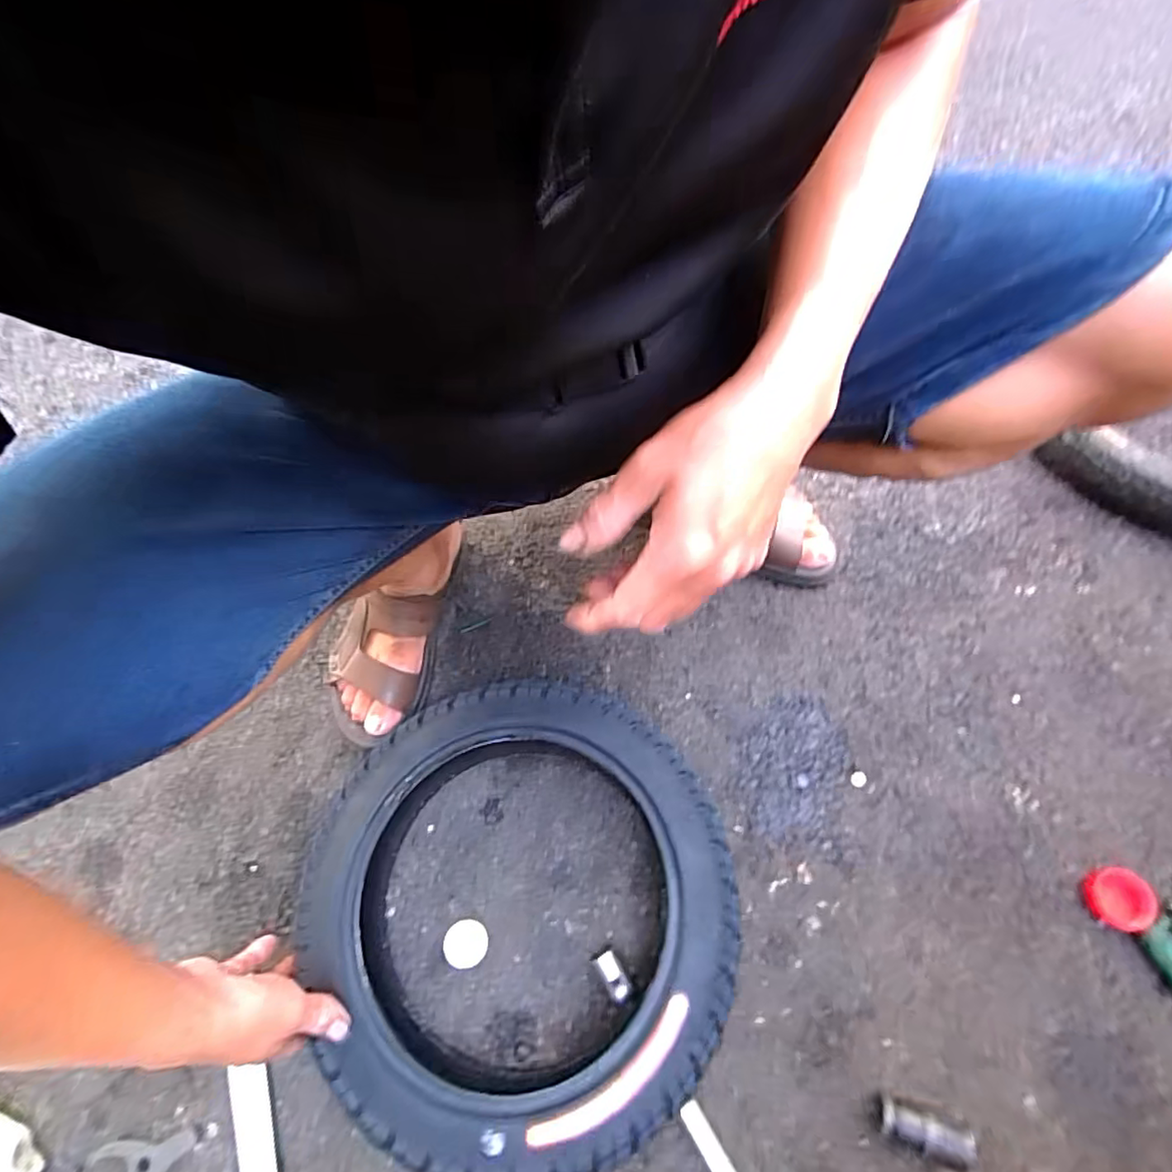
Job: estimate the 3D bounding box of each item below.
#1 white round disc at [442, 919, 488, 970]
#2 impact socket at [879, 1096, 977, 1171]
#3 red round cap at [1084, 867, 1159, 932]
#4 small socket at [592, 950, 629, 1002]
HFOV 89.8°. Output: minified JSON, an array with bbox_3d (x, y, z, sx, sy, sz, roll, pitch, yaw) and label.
[{"bbox_3d":[-0.107,0.319,0.524,0.039,0.004,0.037,-1,64,3],"label":"white round disc"},{"bbox_3d":[0.254,0.413,0.444,0.065,0.031,0.028,16,66,11],"label":"impact socket"},{"bbox_3d":[0.461,0.268,0.506,0.051,0.012,0.046,-37,68,-14],"label":"red round cap"},{"bbox_3d":[0.023,0.332,0.501,0.019,0.023,0.037,-34,67,-12],"label":"small socket"}]

